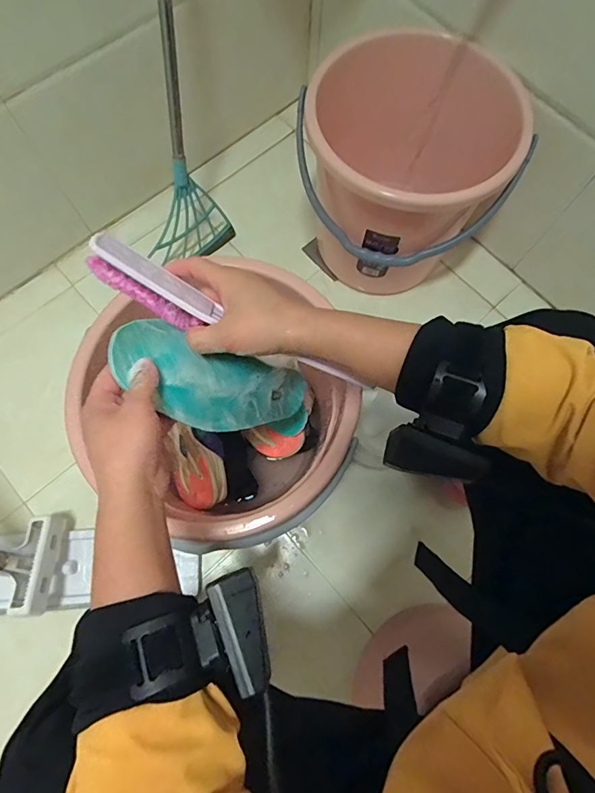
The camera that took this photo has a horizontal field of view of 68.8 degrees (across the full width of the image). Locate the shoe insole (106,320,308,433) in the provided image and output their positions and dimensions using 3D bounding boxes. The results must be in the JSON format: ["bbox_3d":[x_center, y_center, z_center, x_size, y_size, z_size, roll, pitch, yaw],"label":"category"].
[{"bbox_3d":[-0.056,-0.006,0.398,0.033,0.222,0.077,-13,73,37],"label":"shoe insole"}]

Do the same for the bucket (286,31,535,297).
[{"bbox_3d":[0.163,-0.368,0.702,0.312,0.248,0.297,0,74,-1],"label":"bucket"}]

